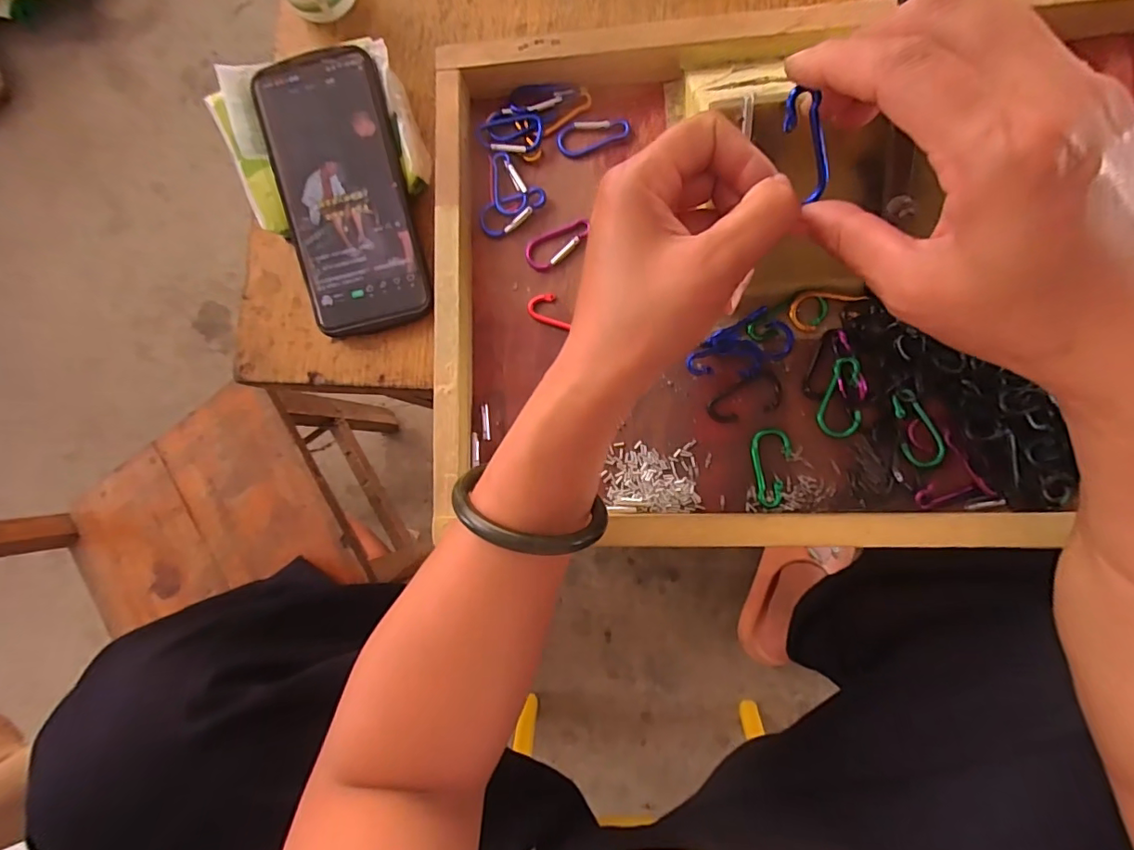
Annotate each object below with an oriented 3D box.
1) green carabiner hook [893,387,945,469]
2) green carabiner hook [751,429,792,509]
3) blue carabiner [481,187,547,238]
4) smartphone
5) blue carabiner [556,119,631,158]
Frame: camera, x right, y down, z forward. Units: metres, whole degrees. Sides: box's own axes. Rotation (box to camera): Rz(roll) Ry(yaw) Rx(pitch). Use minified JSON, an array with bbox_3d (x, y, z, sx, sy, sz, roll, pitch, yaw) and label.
[{"bbox_3d":[0.193,0.002,0.286,0.020,0.006,0.042,-9,84,5],"label":"green carabiner hook"},{"bbox_3d":[0.118,0.024,0.298,0.023,0.004,0.044,-6,85,6],"label":"green carabiner hook"},{"bbox_3d":[-0.035,-0.136,0.328,0.044,0.004,0.020,-34,100,10],"label":"blue carabiner"},{"bbox_3d":[-0.143,-0.148,0.335,0.079,0.008,0.170,-12,96,5],"label":"smartphone"},{"bbox_3d":[0.017,-0.184,0.330,0.046,0.005,0.022,-10,84,5],"label":"blue carabiner"}]

